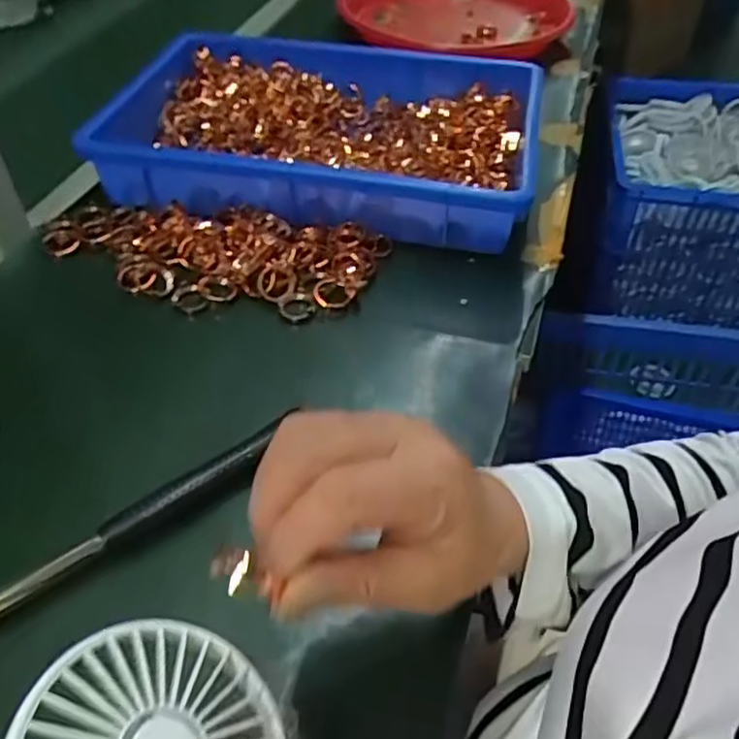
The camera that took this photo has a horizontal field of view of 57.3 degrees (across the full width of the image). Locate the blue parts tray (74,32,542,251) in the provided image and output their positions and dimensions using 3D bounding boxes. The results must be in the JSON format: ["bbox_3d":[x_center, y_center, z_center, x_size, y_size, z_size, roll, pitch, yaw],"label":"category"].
[{"bbox_3d":[-0.033,-0.212,0.595,0.348,0.060,0.241,6,47,6],"label":"blue parts tray"}]

